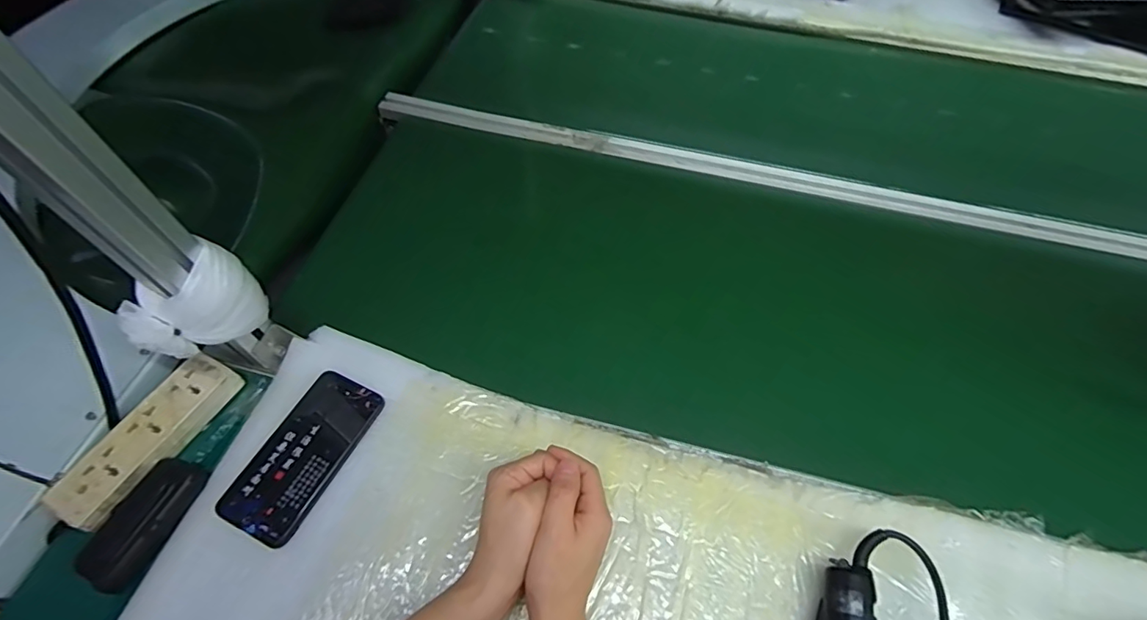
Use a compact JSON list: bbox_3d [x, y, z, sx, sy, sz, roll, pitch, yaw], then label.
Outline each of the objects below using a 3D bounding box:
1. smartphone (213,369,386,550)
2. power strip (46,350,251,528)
[{"bbox_3d":[-0.258,0.137,0.487,0.077,0.015,0.155,23,60,13],"label":"smartphone"},{"bbox_3d":[-0.405,0.121,0.485,0.054,0.027,0.168,26,61,14],"label":"power strip"}]

